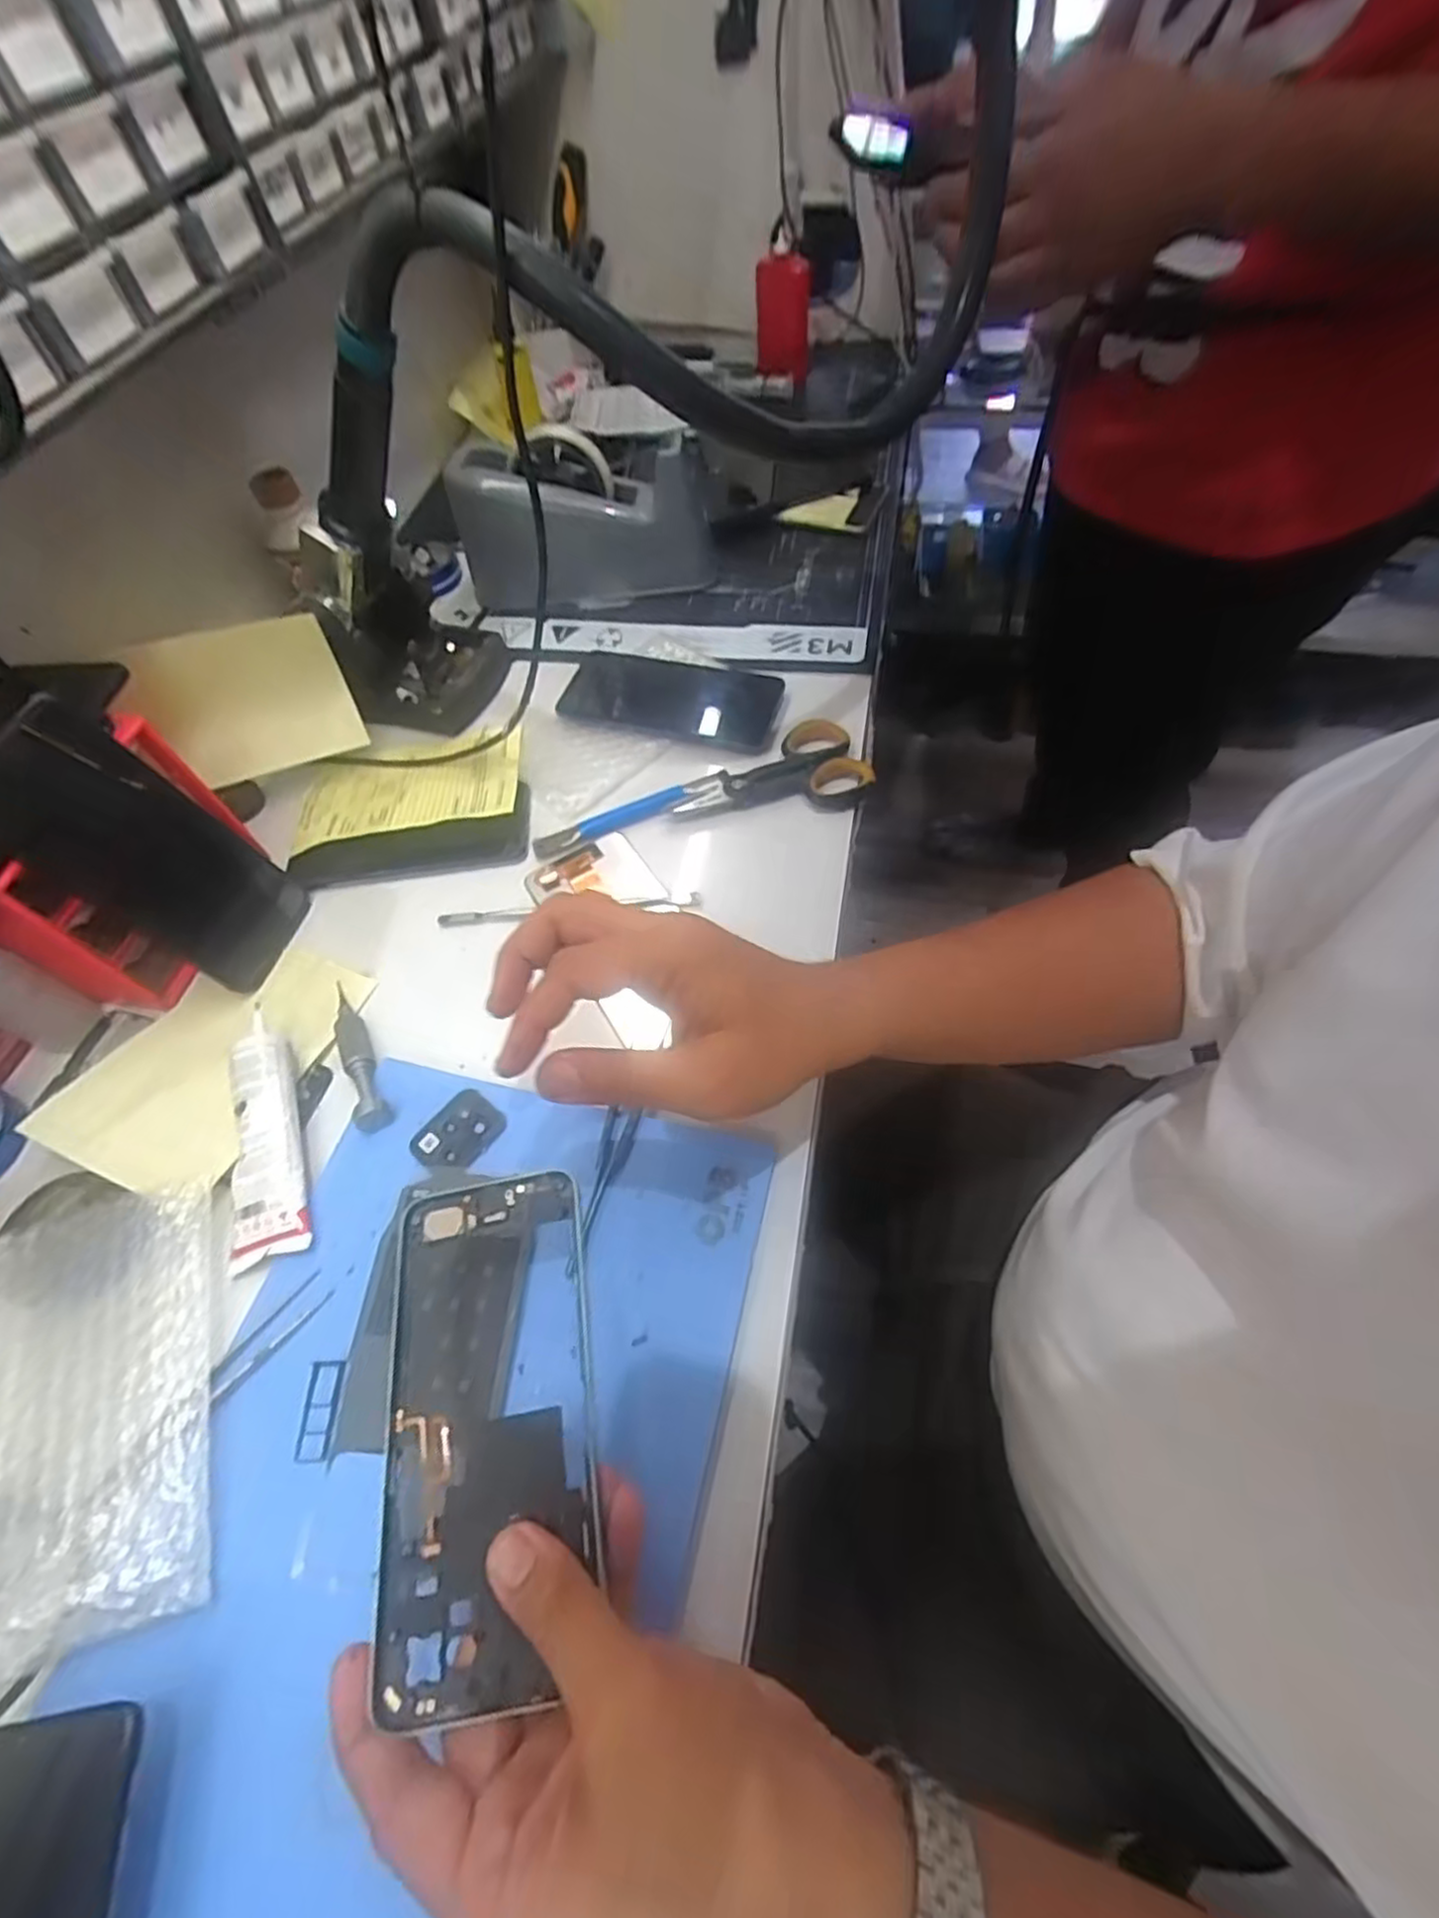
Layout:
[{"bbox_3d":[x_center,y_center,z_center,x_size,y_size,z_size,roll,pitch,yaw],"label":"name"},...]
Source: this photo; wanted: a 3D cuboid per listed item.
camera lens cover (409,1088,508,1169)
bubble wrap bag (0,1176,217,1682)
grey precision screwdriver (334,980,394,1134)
[{"bbox_3d":[-0.134,0.088,0.375,0.035,0.004,0.043,31,63,23],"label":"camera lens cover"},{"bbox_3d":[-0.277,0.189,0.313,0.113,0.020,0.175,-21,57,-10],"label":"bubble wrap bag"},{"bbox_3d":[-0.202,0.048,0.406,0.017,0.020,0.106,-25,57,-13],"label":"grey precision screwdriver"}]

